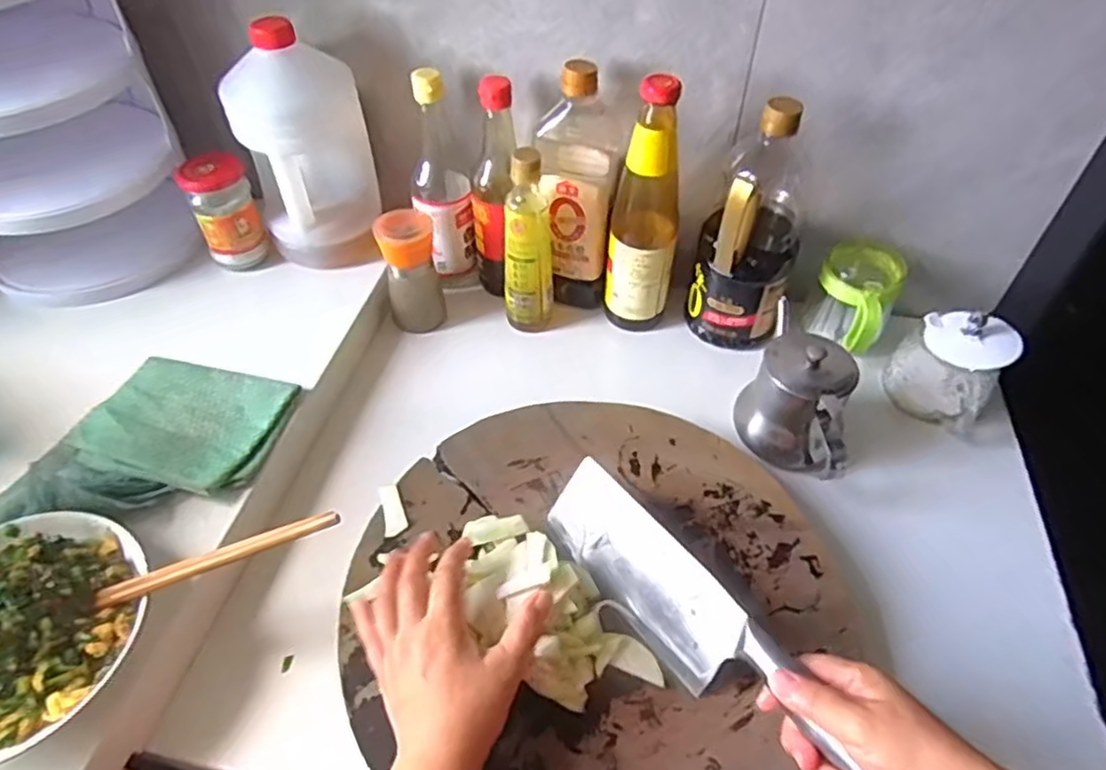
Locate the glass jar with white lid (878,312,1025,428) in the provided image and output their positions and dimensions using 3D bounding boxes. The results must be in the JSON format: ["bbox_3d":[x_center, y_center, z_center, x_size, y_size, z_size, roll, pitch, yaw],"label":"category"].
[{"bbox_3d":[0.390,-0.016,0.682,0.095,0.103,0.077,33,55,26],"label":"glass jar with white lid"}]

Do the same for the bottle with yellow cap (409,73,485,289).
[{"bbox_3d":[-0.123,-0.215,0.768,0.062,0.262,0.063,-10,48,-10],"label":"bottle with yellow cap"}]

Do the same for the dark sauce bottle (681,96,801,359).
[{"bbox_3d":[0.205,-0.167,0.708,0.092,0.253,0.109,12,48,10],"label":"dark sauce bottle"}]

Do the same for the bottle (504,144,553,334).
[{"bbox_3d":[-0.026,-0.150,0.724,0.051,0.203,0.050,1,47,0],"label":"bottle"}]

